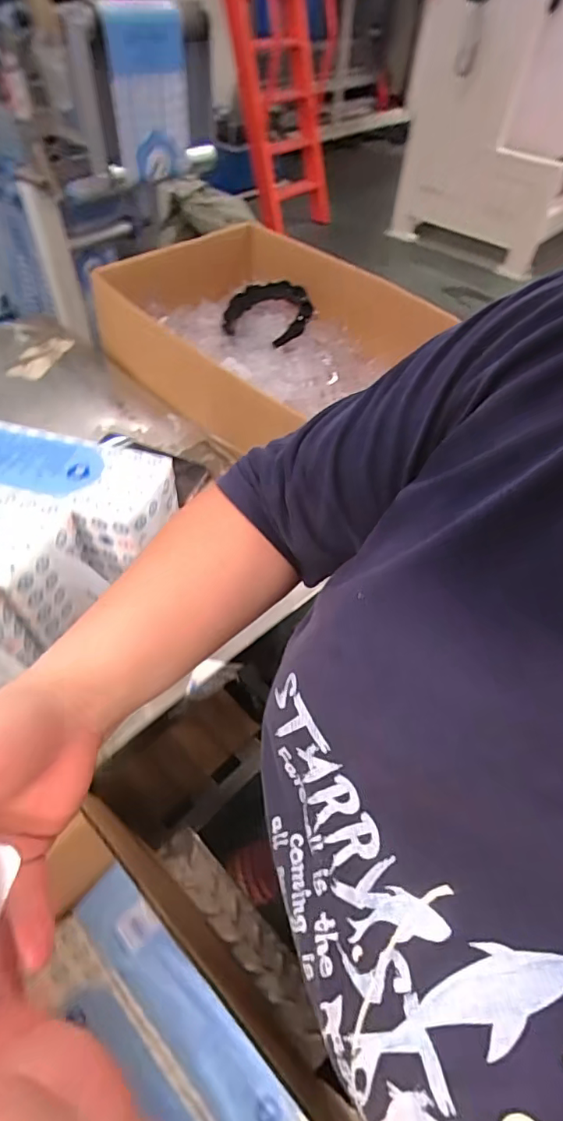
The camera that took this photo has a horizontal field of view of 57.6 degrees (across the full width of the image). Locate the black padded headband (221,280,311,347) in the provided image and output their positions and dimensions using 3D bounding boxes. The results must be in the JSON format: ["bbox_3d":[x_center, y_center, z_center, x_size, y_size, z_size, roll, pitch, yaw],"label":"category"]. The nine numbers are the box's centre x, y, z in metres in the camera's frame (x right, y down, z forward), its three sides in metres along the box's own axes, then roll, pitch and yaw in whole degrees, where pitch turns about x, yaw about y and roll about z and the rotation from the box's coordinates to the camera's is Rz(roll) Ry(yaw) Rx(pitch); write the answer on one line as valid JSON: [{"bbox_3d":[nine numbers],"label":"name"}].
[{"bbox_3d":[-0.029,-0.488,1.006,0.170,0.079,0.162,2,51,1],"label":"black padded headband"}]

